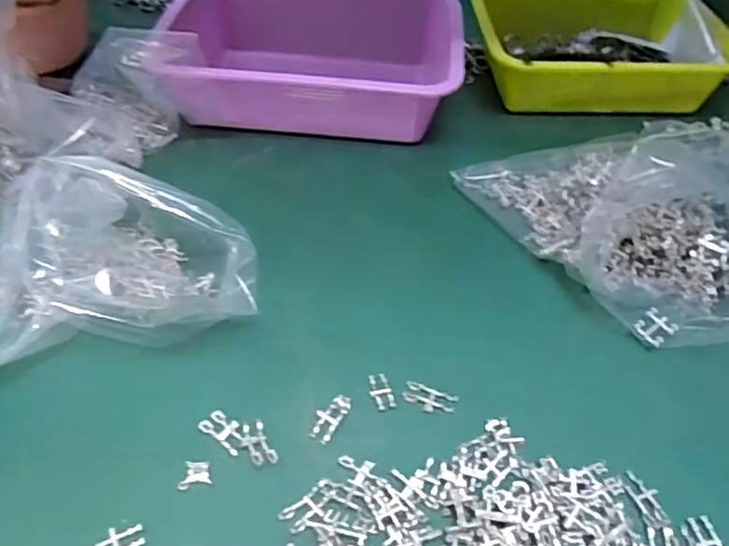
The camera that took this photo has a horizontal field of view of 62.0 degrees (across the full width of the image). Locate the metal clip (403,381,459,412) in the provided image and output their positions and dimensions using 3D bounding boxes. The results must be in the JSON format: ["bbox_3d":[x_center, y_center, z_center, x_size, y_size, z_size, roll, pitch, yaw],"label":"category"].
[{"bbox_3d":[0.044,0.085,0.410,0.035,0.004,0.019,17,48,16],"label":"metal clip"}]

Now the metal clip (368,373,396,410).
[{"bbox_3d":[0.011,0.080,0.412,0.015,0.004,0.028,-8,47,-8],"label":"metal clip"}]

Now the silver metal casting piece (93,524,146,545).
[{"bbox_3d":[-0.139,0.149,0.337,0.029,0.007,0.015,-20,50,-19],"label":"silver metal casting piece"}]

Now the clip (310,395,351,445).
[{"bbox_3d":[-0.022,0.093,0.397,0.016,0.004,0.035,22,50,19],"label":"clip"}]

